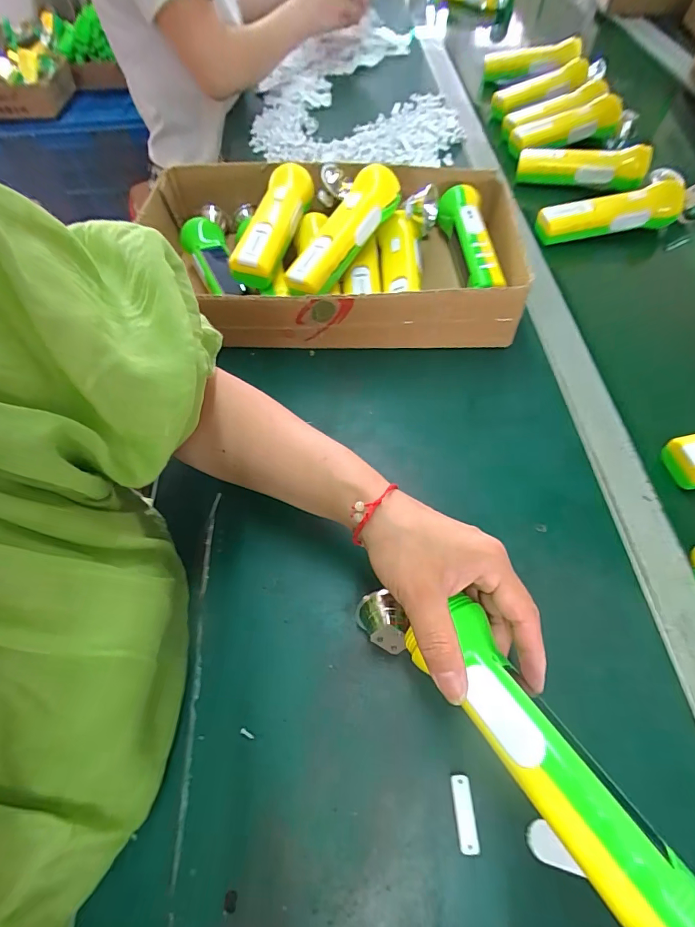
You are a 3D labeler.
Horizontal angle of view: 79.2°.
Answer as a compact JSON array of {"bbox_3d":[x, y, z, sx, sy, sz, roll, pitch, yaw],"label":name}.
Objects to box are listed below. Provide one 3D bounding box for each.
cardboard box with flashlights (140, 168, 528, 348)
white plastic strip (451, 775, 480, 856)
[{"bbox_3d":[-0.031,-0.250,0.487,0.439,0.083,0.257,2,60,4],"label":"cardboard box with flashlights"},{"bbox_3d":[0.072,0.215,0.258,0.011,0.004,0.038,-4,60,0],"label":"white plastic strip"}]

